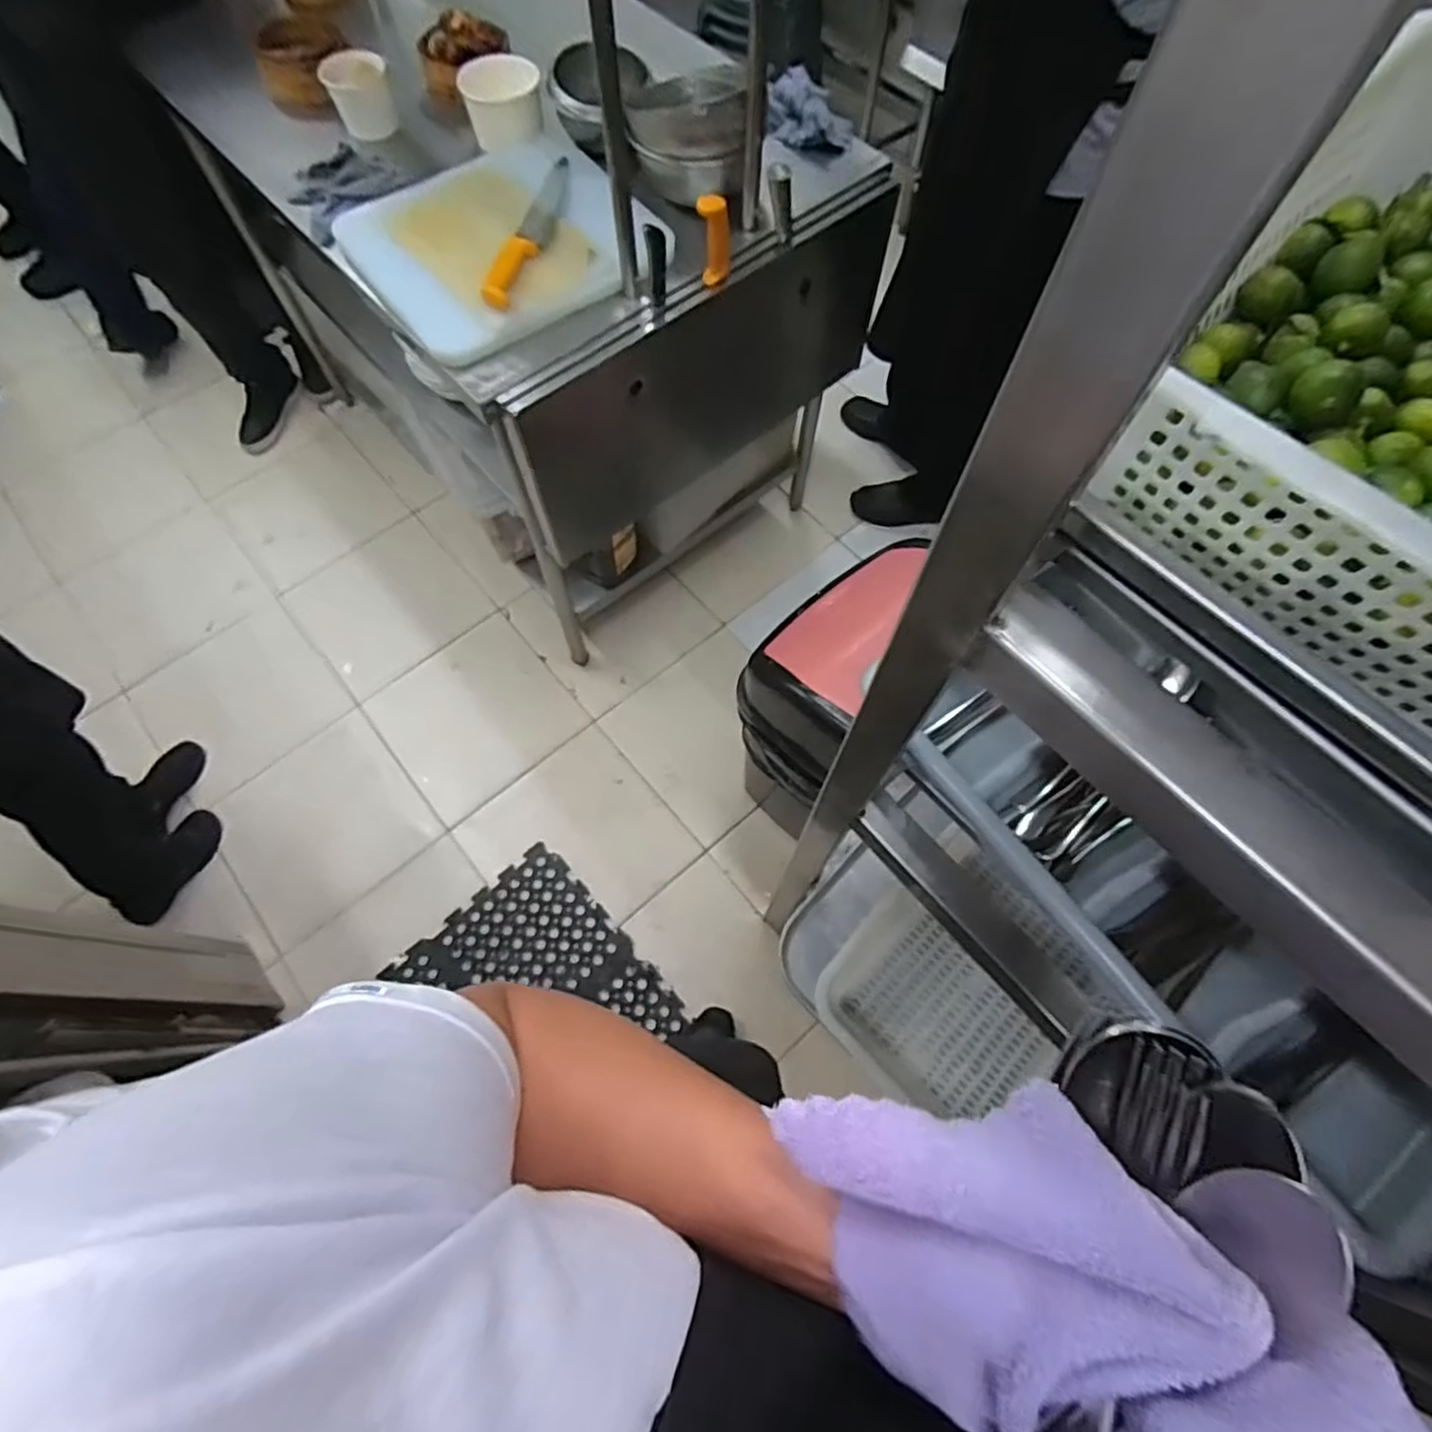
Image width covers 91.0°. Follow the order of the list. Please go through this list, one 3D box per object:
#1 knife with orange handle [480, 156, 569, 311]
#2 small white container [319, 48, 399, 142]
[{"bbox_3d":[-0.254,-0.691,0.991,0.053,0.031,0.337,10,67,4],"label":"knife with orange handle"},{"bbox_3d":[-0.561,-0.988,1.115,0.092,0.082,0.082,-18,68,-8],"label":"small white container"}]

